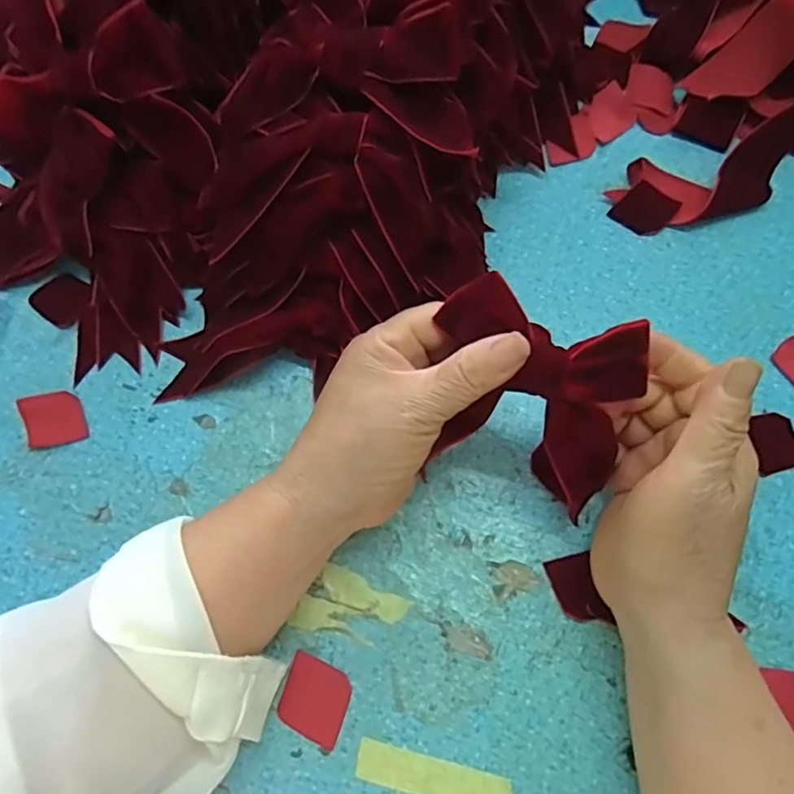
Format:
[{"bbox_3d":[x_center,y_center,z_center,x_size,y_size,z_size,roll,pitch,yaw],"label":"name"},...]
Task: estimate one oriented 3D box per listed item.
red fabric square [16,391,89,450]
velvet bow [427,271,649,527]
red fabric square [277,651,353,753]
[{"bbox_3d":[-0.203,0.013,0.342,0.032,0.005,0.034,-21,73,-5],"label":"red fabric square"},{"bbox_3d":[0.070,0.003,0.284,0.105,0.044,0.103,9,113,-18],"label":"velvet bow"},{"bbox_3d":[-0.042,0.154,0.294,0.034,0.004,0.035,18,74,7],"label":"red fabric square"}]

